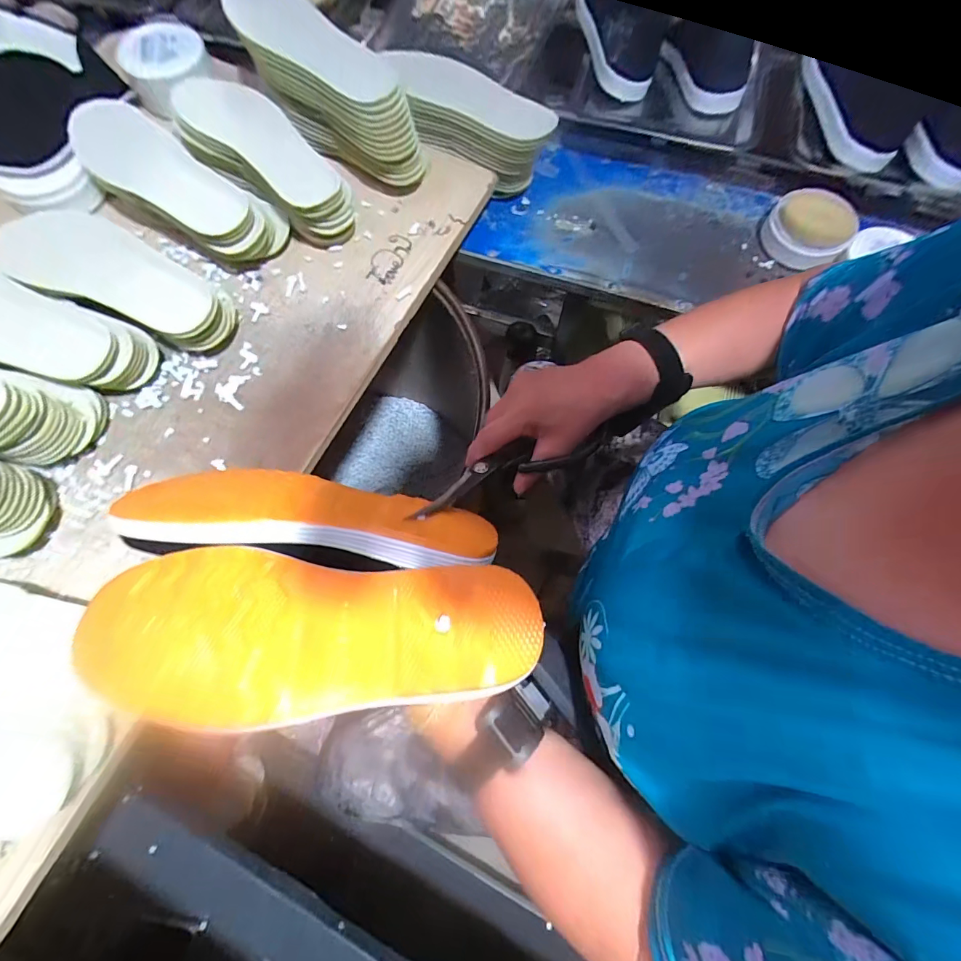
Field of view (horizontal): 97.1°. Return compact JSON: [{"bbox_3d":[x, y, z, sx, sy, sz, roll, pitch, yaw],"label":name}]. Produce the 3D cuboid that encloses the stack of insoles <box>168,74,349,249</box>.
[{"bbox_3d":[-0.256,-0.382,0.510,0.273,0.086,0.088,35,74,11],"label":"stack of insoles"}]

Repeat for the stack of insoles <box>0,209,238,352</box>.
[{"bbox_3d":[-0.383,-0.209,0.450,0.244,0.068,0.090,22,71,7],"label":"stack of insoles"}]

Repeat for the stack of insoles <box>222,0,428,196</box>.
[{"bbox_3d":[-0.179,-0.470,0.514,0.275,0.127,0.087,33,77,10],"label":"stack of insoles"}]

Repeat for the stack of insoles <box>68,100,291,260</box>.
[{"bbox_3d":[-0.340,-0.326,0.483,0.239,0.088,0.093,29,72,9],"label":"stack of insoles"}]

